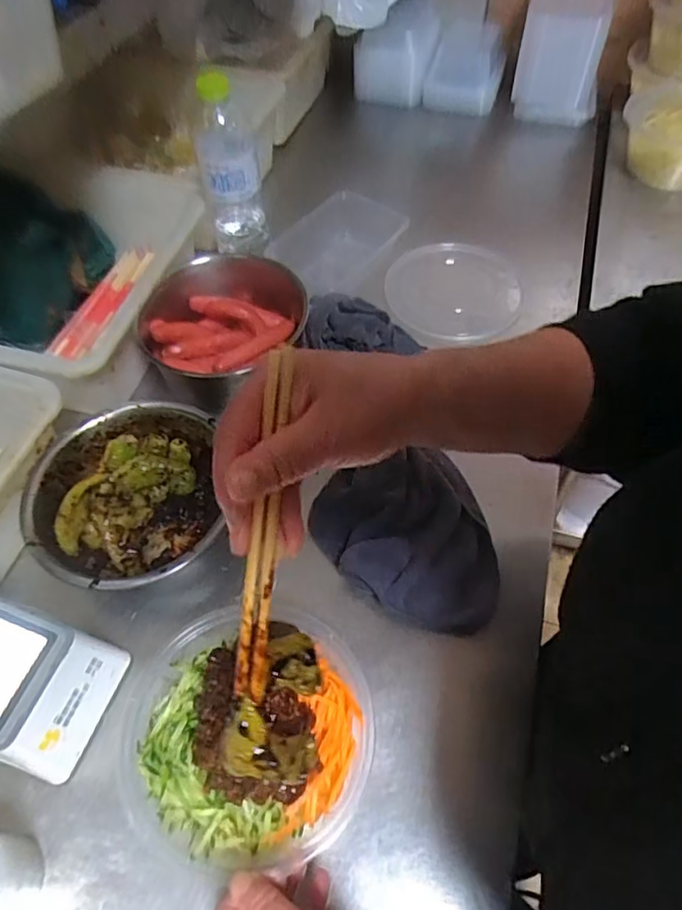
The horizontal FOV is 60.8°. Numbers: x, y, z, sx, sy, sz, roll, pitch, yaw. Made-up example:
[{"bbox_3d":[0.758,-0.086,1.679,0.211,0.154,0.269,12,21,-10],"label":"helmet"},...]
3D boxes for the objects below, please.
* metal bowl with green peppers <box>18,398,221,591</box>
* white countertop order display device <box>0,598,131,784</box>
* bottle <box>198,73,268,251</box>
[{"bbox_3d":[-0.187,0.045,0.534,0.170,0.072,0.179,-2,56,0],"label":"metal bowl with green peppers"},{"bbox_3d":[-0.243,0.163,0.427,0.122,0.103,0.099,16,58,12],"label":"white countertop order display device"},{"bbox_3d":[-0.120,-0.311,0.639,0.065,0.193,0.076,-11,57,-6],"label":"bottle"}]

